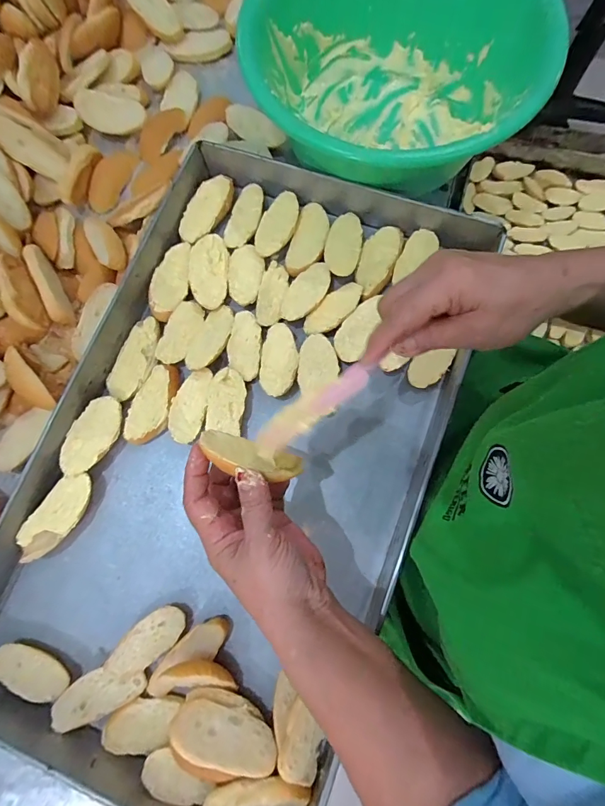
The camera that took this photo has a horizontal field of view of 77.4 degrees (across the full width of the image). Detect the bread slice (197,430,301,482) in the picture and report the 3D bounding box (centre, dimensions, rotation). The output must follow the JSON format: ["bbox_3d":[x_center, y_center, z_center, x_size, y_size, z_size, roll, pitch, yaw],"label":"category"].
[{"bbox_3d":[-0.039,0.045,0.285,0.081,0.034,0.018,20,117,-20],"label":"bread slice"}]

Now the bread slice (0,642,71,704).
[{"bbox_3d":[-0.257,0.256,0.361,0.075,0.021,0.034,21,80,7],"label":"bread slice"}]

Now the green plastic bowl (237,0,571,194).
[{"bbox_3d":[0.091,-0.344,0.412,0.284,0.117,0.273,-1,78,3],"label":"green plastic bowl"}]

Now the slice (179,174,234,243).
[{"bbox_3d":[-0.115,-0.234,0.450,0.043,0.016,0.090,28,81,8],"label":"slice"}]

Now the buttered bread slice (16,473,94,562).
[{"bbox_3d":[-0.248,0.116,0.388,0.043,0.026,0.094,34,82,9],"label":"buttered bread slice"}]

